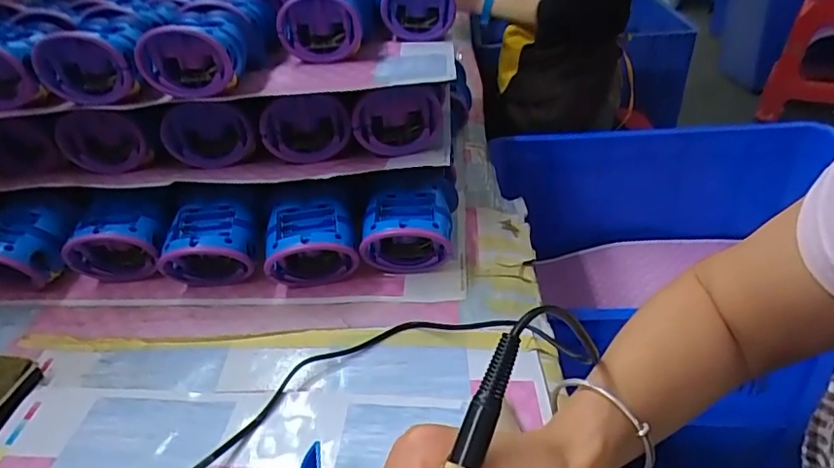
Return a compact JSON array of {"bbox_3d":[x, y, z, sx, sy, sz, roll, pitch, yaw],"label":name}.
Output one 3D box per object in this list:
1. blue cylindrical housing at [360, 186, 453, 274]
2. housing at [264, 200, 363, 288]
[{"bbox_3d":[-0.008,0.002,0.501,0.081,0.070,0.072,-3,34,3],"label":"blue cylindrical housing"},{"bbox_3d":[-0.095,0.014,0.492,0.080,0.069,0.065,-8,34,-5],"label":"housing"}]

